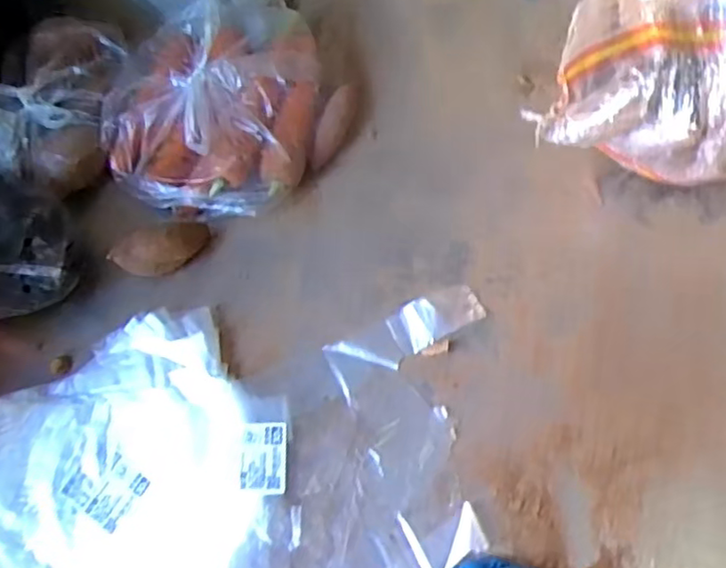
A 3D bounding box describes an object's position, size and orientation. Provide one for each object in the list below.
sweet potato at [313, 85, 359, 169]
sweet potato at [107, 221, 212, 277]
[{"bbox_3d":[-0.028,-0.162,0.665,0.030,0.026,0.097,18,70,10],"label":"sweet potato"},{"bbox_3d":[-0.190,-0.036,0.622,0.036,0.043,0.110,42,36,18],"label":"sweet potato"}]

